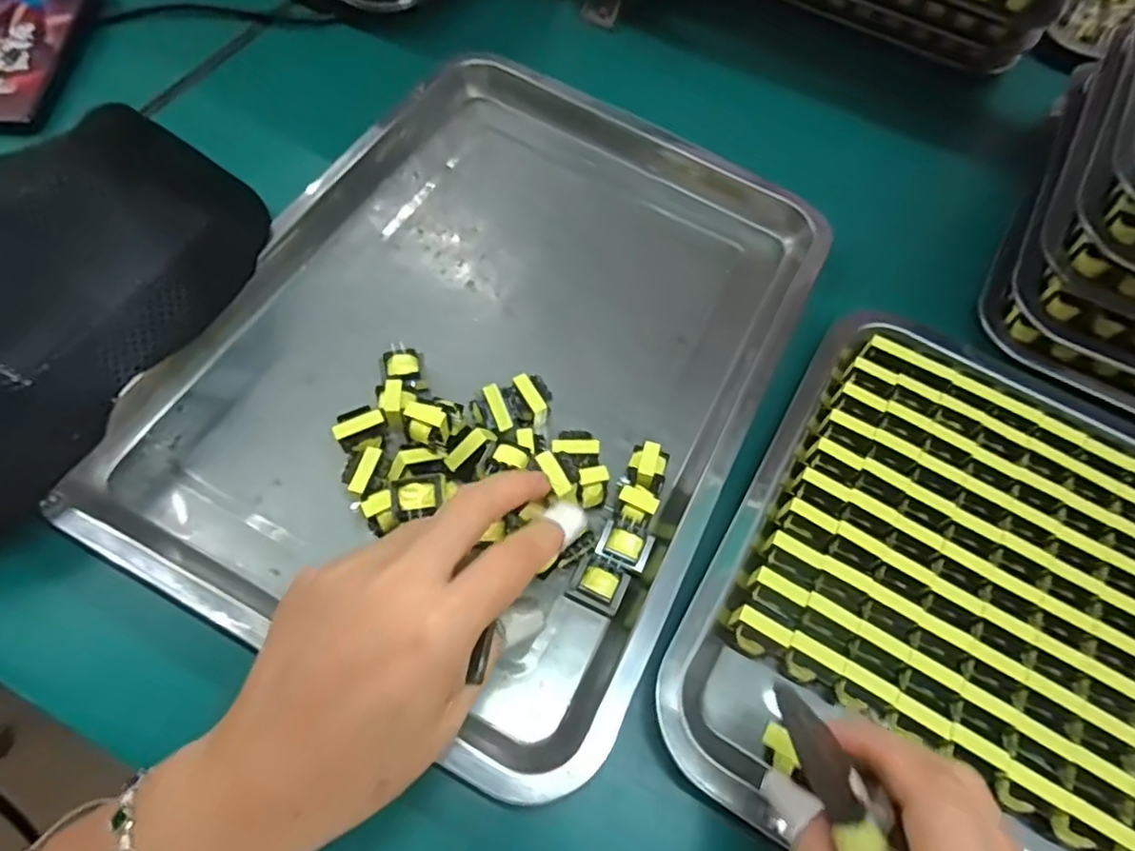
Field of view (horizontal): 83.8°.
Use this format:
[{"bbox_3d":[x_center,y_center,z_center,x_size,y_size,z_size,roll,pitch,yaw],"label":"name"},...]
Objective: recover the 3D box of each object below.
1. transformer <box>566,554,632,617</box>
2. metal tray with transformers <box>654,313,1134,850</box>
[{"bbox_3d":[0.015,0.075,0.298,0.025,0.018,0.021,25,64,9],"label":"transformer"},{"bbox_3d":[0.266,0.121,0.301,0.385,0.048,0.287,29,65,11],"label":"metal tray with transformers"}]

